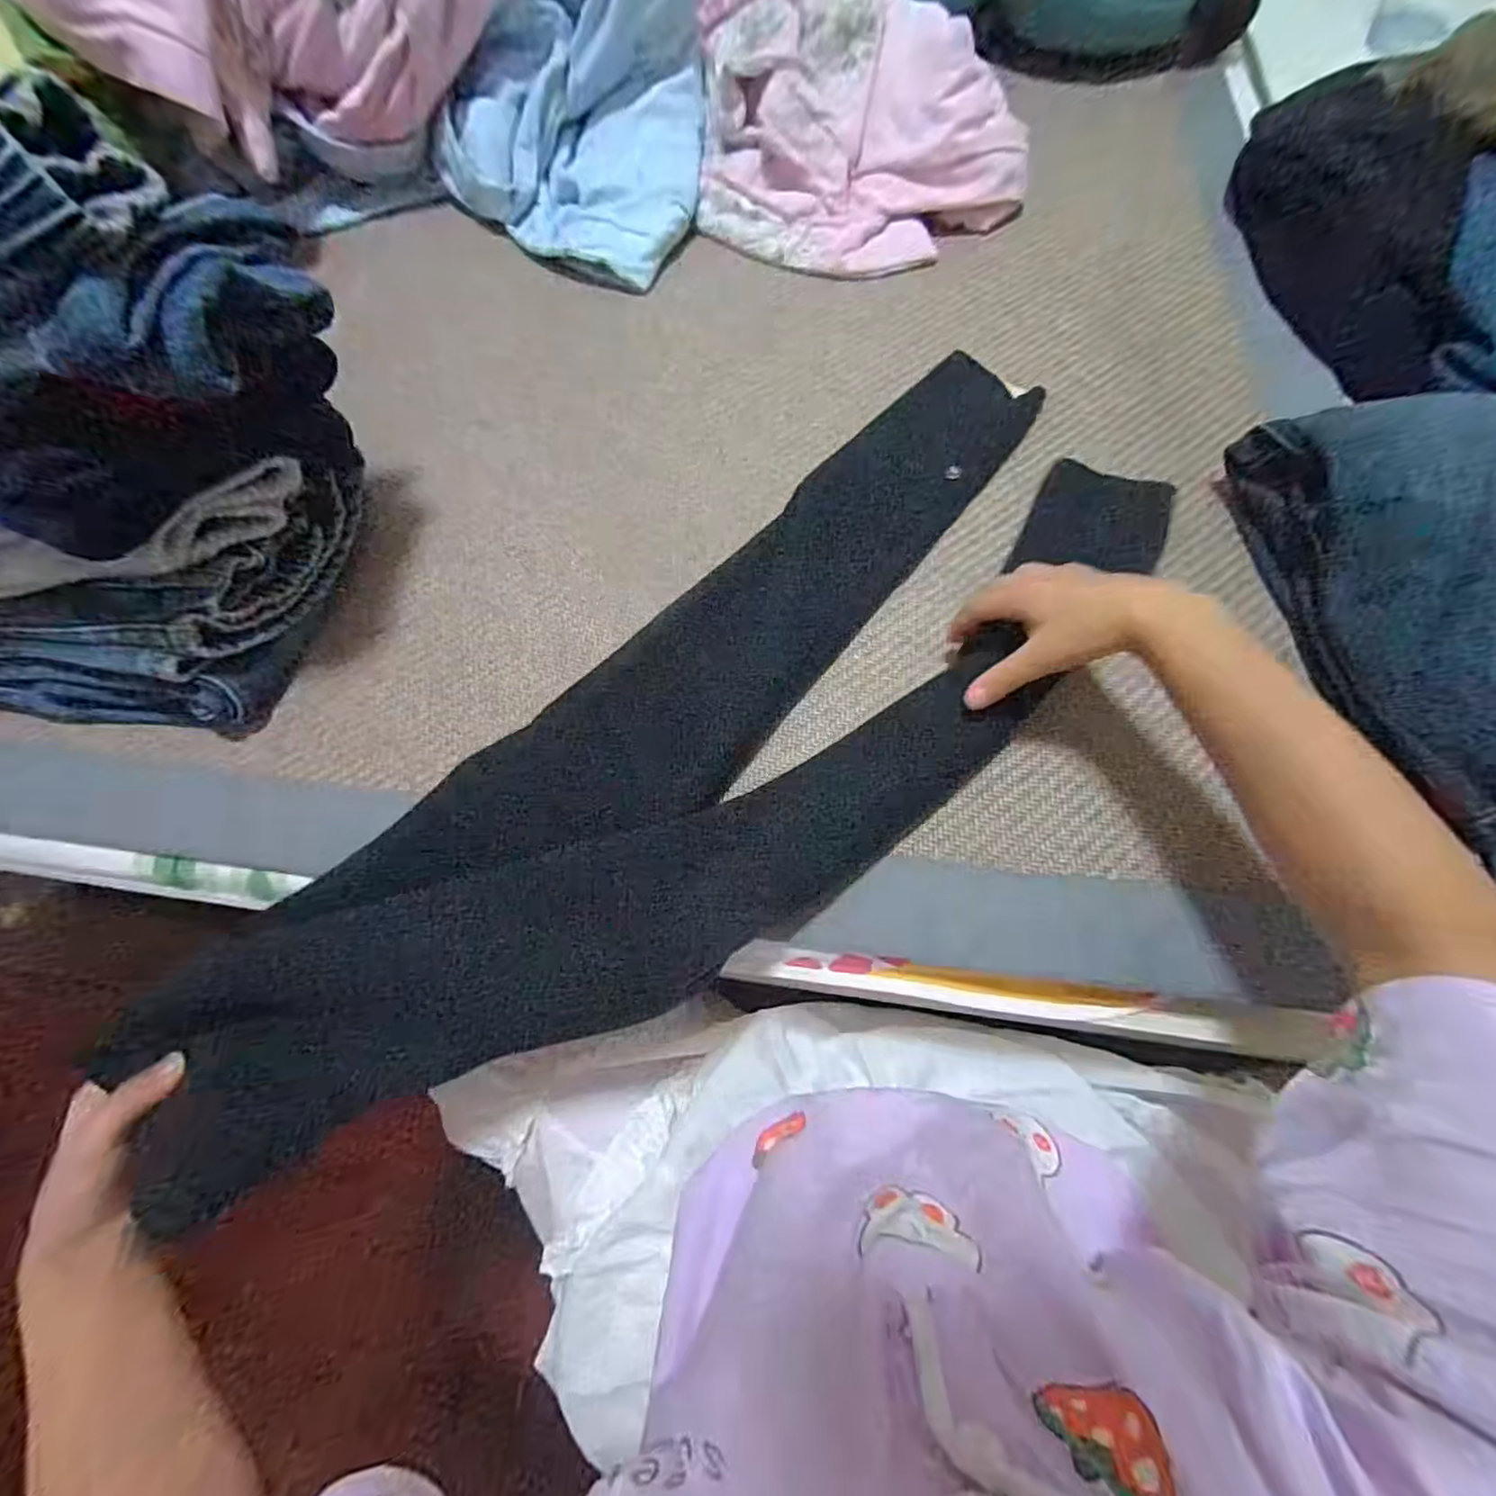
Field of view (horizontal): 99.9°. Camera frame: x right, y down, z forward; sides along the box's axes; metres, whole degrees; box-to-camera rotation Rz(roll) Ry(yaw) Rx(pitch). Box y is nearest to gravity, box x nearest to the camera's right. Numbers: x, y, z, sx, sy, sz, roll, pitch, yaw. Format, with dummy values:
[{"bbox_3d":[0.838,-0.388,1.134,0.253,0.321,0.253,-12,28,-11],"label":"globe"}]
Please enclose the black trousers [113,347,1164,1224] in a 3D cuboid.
[{"bbox_3d":[-0.019,-0.001,0.406,0.709,0.040,0.231,-42,73,-13],"label":"black trousers"}]

